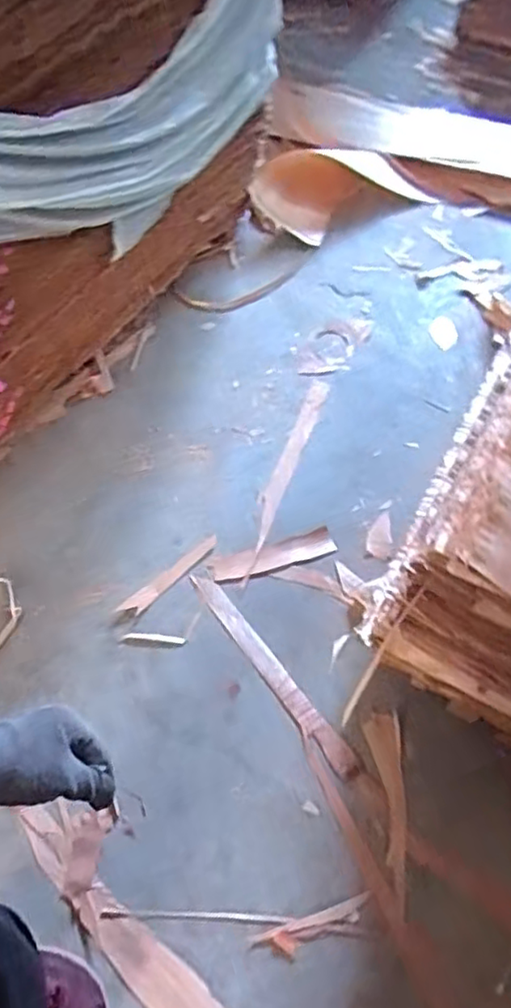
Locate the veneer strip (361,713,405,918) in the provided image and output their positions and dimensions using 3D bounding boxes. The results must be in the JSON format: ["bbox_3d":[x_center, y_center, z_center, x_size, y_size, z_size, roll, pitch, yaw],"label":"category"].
[{"bbox_3d":[0.243,0.545,1.163,0.064,0.015,0.327,2,55,-4],"label":"veneer strip"}]

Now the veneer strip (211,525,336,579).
[{"bbox_3d":[0.042,0.115,1.446,0.282,0.006,0.065,-16,58,-16],"label":"veneer strip"}]

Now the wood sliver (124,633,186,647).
[{"bbox_3d":[-0.205,0.277,1.318,0.121,0.006,0.024,3,55,-3],"label":"wood sliver"}]

